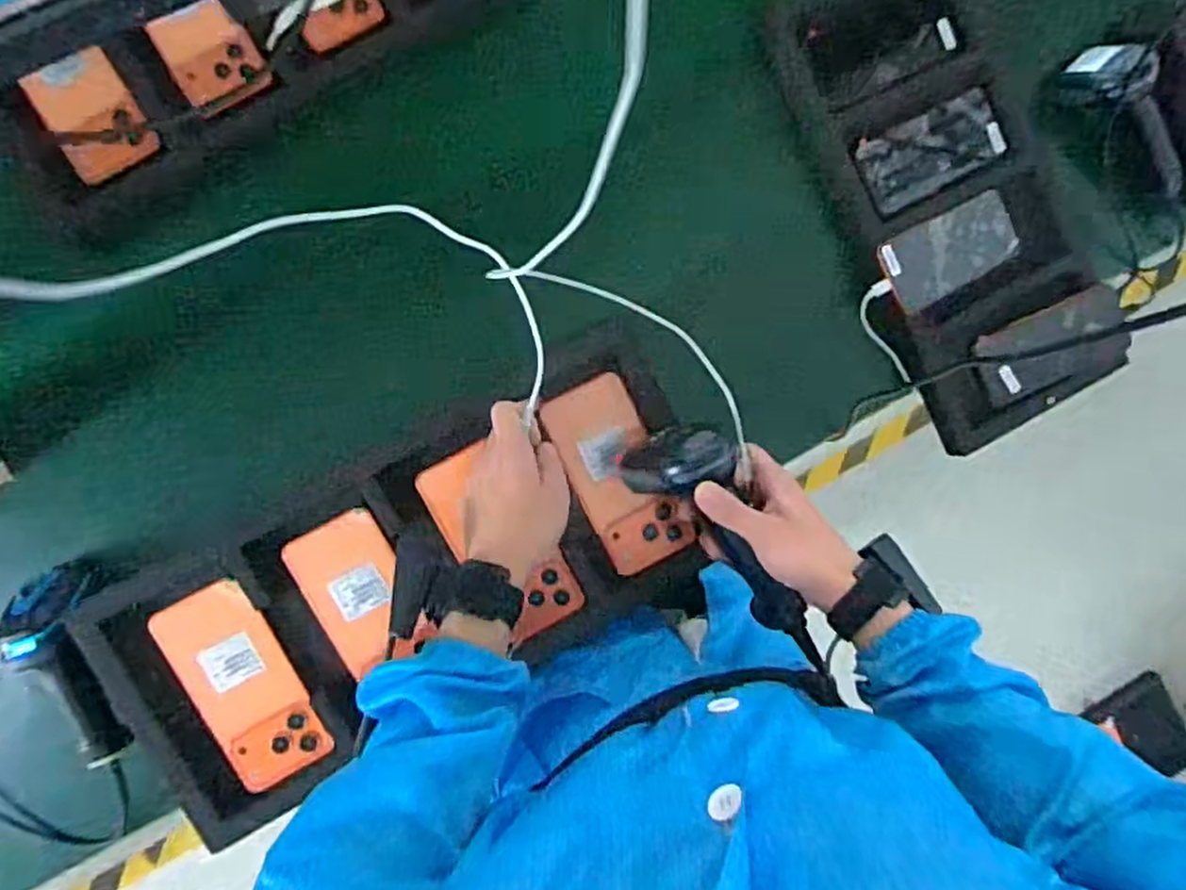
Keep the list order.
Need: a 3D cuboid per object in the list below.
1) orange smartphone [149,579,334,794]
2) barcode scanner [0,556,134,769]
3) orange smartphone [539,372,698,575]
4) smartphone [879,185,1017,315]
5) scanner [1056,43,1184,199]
[{"bbox_3d":[-0.276,0.191,0.598,0.079,0.014,0.162,-27,95,-7],"label":"orange smartphone"},{"bbox_3d":[-0.436,0.192,0.624,0.097,0.057,0.170,-8,92,-8],"label":"barcode scanner"},{"bbox_3d":[0.024,0.024,0.643,0.080,0.011,0.161,-27,95,-7],"label":"orange smartphone"},{"bbox_3d":[0.373,-0.203,0.778,0.167,0.009,0.075,-29,95,-7],"label":"smartphone"},{"bbox_3d":[0.586,-0.353,0.808,0.182,0.055,0.069,44,85,-7],"label":"scanner"}]

